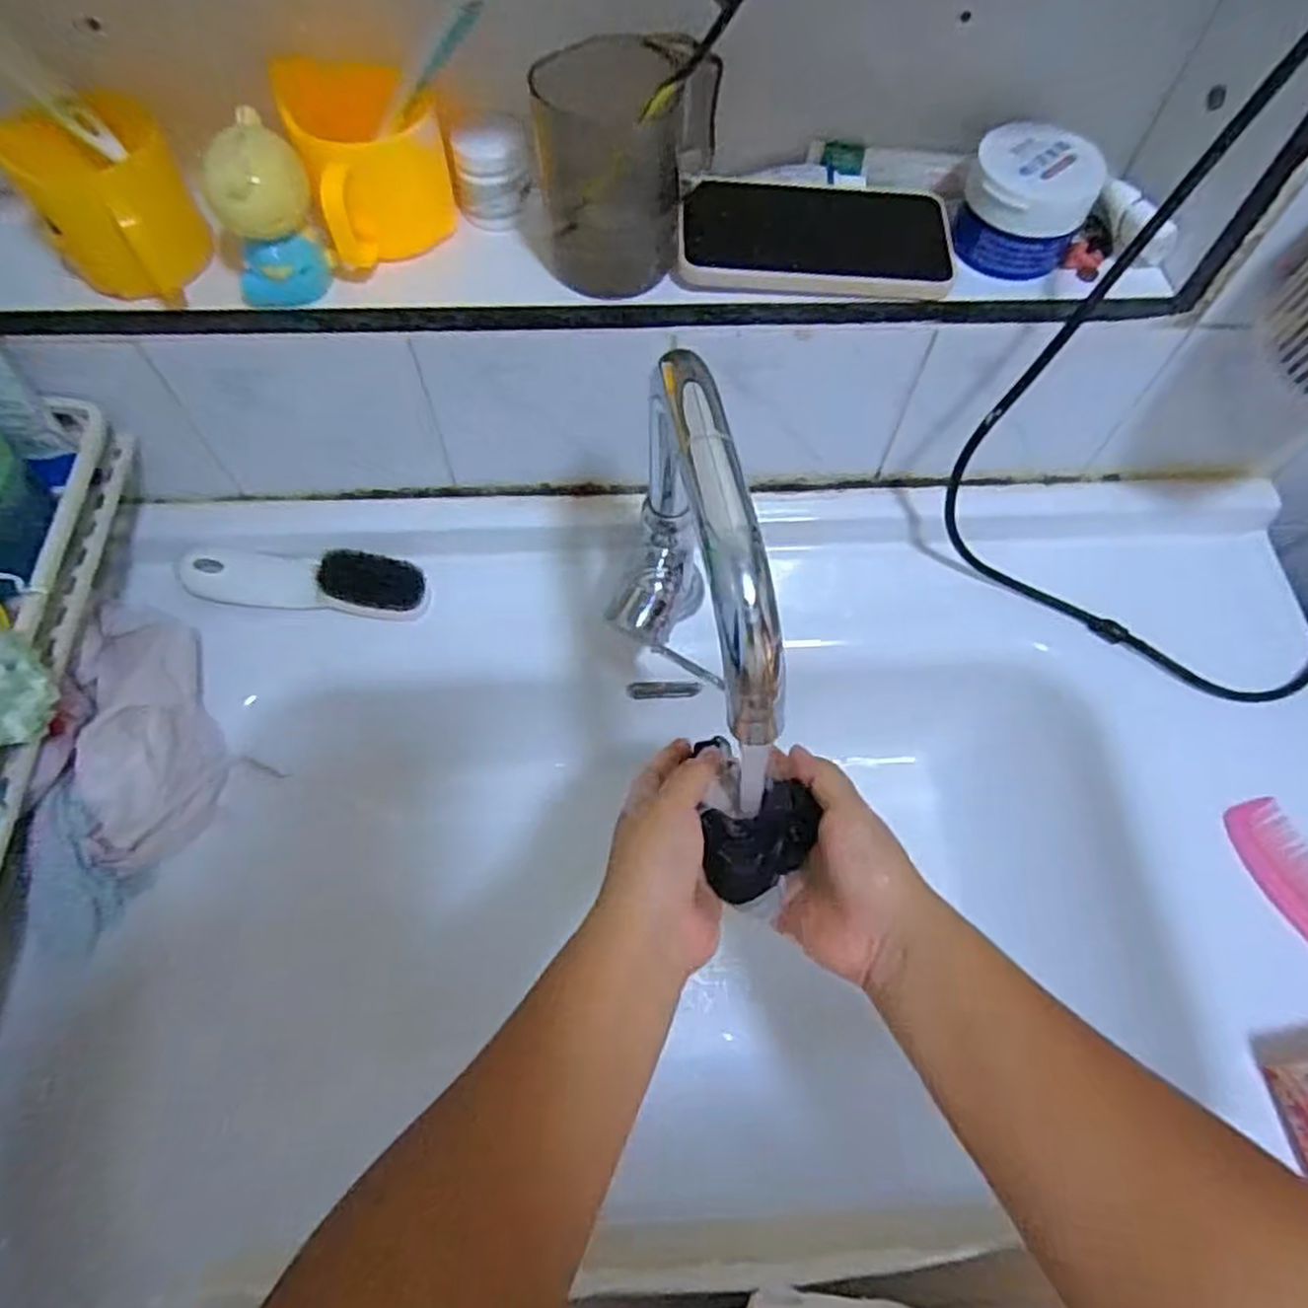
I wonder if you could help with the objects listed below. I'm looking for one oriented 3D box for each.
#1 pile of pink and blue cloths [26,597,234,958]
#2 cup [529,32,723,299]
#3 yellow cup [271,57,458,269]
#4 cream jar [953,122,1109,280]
[{"bbox_3d":[-0.308,0.068,0.464,0.071,0.078,0.199,2,64,0],"label":"pile of pink and blue cloths"},{"bbox_3d":[-0.013,-0.250,0.409,0.088,0.102,0.063,1,64,-1],"label":"cup"},{"bbox_3d":[-0.145,-0.254,0.419,0.076,0.083,0.062,-24,67,-12],"label":"yellow cup"},{"bbox_3d":[0.203,-0.248,0.435,0.067,0.050,0.060,29,67,12],"label":"cream jar"}]

